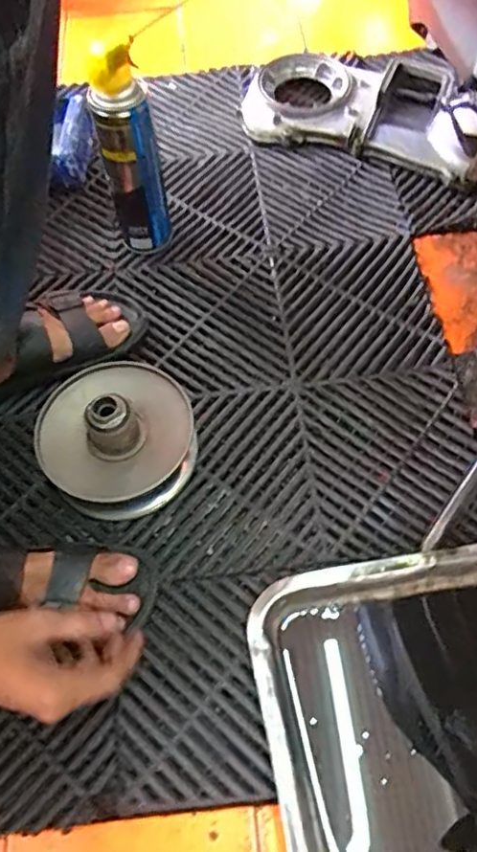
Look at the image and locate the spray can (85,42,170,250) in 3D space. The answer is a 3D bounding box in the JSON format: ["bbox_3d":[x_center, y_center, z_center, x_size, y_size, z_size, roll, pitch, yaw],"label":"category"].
[{"bbox_3d":[-0.119,-0.293,0.690,0.060,0.231,0.056,-1,61,2],"label":"spray can"}]

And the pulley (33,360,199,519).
[{"bbox_3d":[-0.126,0.003,0.610,0.152,0.087,0.148,-1,61,2],"label":"pulley"}]

